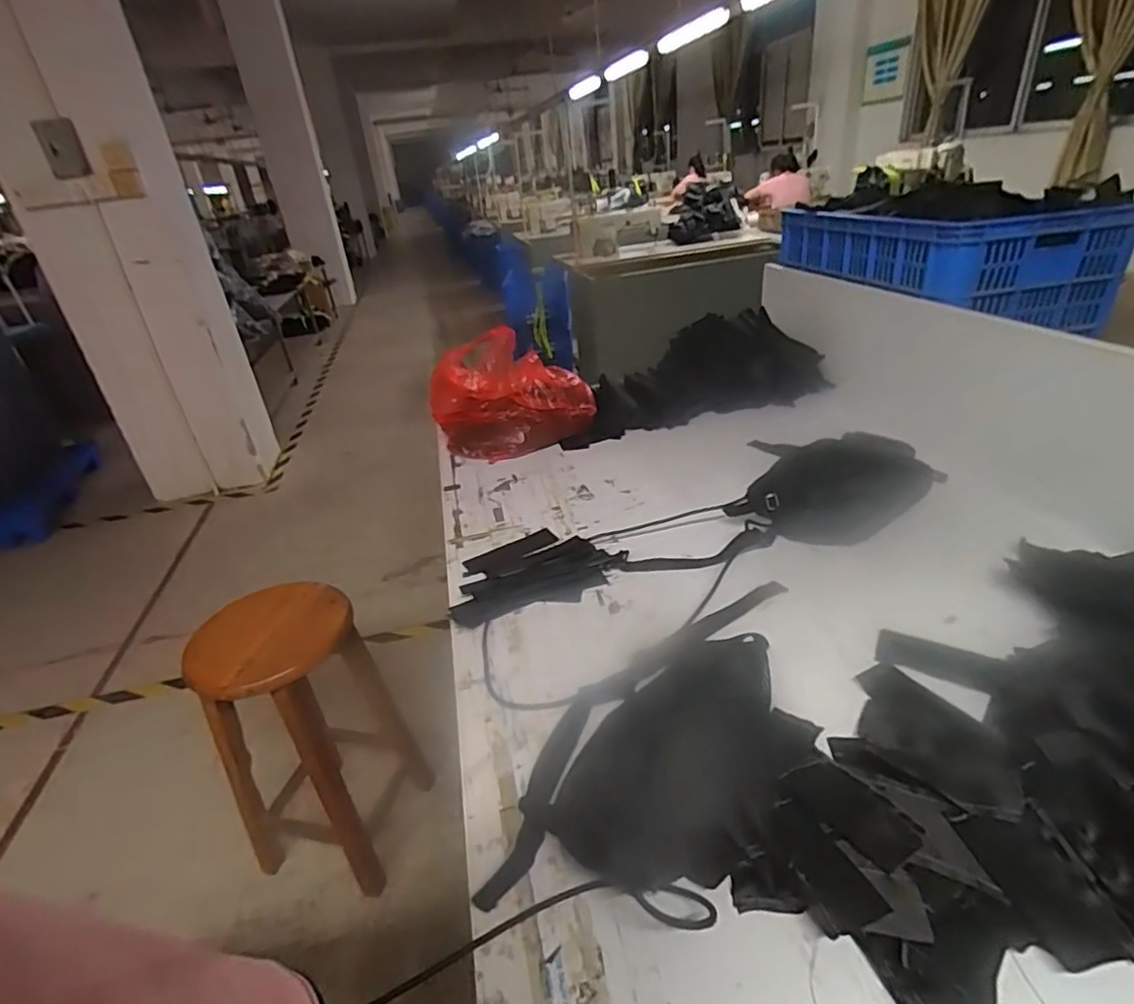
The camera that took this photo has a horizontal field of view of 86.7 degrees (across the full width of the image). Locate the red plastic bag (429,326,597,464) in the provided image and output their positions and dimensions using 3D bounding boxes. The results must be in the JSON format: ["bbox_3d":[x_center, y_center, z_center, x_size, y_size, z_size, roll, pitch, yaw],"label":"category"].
[{"bbox_3d":[-0.113,-0.229,1.272,0.319,0.210,0.206,-15,30,-16],"label":"red plastic bag"}]

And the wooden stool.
[{"bbox_3d":[-0.502,0.454,1.235,0.291,0.541,0.340,2,30,14],"label":"wooden stool"}]

